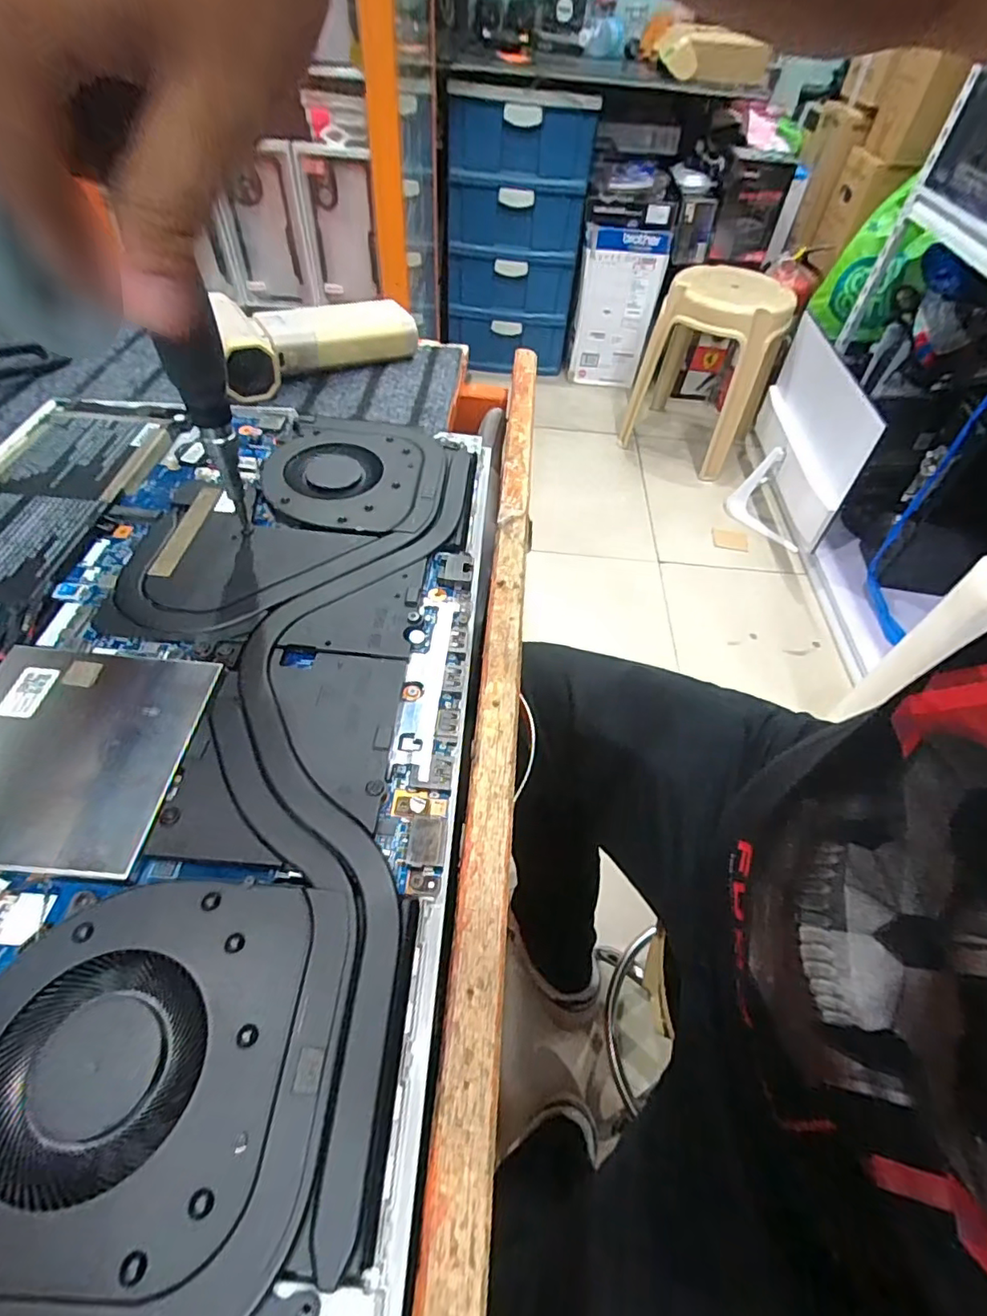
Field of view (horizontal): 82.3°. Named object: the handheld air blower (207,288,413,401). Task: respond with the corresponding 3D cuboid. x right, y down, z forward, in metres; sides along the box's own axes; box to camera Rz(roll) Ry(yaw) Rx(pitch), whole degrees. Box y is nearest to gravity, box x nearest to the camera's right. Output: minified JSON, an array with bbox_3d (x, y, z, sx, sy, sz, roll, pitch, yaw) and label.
[{"bbox_3d":[-0.113,-0.210,0.374,0.126,0.035,0.073,-14,54,-15],"label":"handheld air blower"}]

